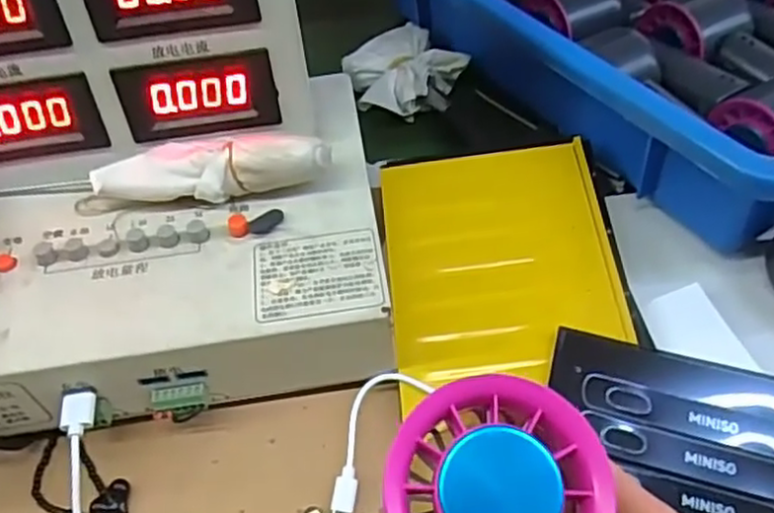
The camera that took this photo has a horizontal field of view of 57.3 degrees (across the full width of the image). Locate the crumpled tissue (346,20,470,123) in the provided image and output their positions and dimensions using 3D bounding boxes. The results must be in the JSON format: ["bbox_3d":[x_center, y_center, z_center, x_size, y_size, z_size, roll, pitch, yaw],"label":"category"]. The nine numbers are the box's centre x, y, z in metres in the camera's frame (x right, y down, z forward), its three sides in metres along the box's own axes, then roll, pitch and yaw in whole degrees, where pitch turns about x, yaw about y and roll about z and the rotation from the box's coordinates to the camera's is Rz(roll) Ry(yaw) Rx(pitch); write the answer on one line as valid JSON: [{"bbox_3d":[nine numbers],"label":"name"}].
[{"bbox_3d":[0.010,-0.130,0.501,0.069,0.024,0.073,-39,62,-21],"label":"crumpled tissue"}]

